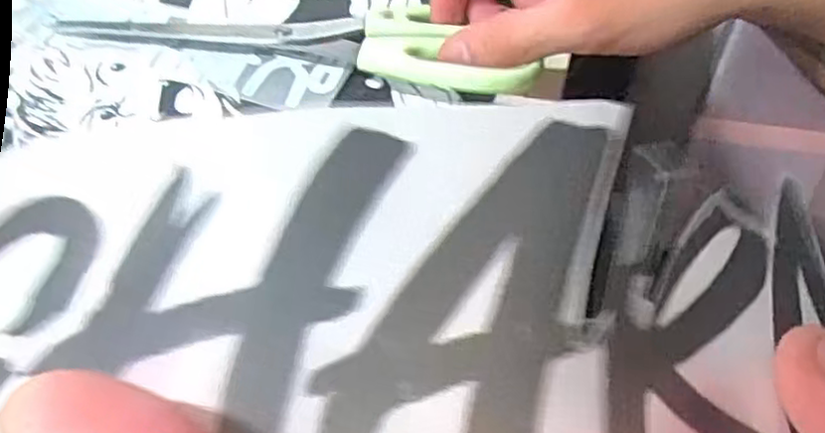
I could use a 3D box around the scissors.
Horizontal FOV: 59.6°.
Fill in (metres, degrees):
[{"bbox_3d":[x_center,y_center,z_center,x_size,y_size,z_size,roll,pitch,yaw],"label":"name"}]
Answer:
[{"bbox_3d":[-0.045,-0.081,0.306,0.197,0.010,0.054,10,49,10],"label":"scissors"}]

